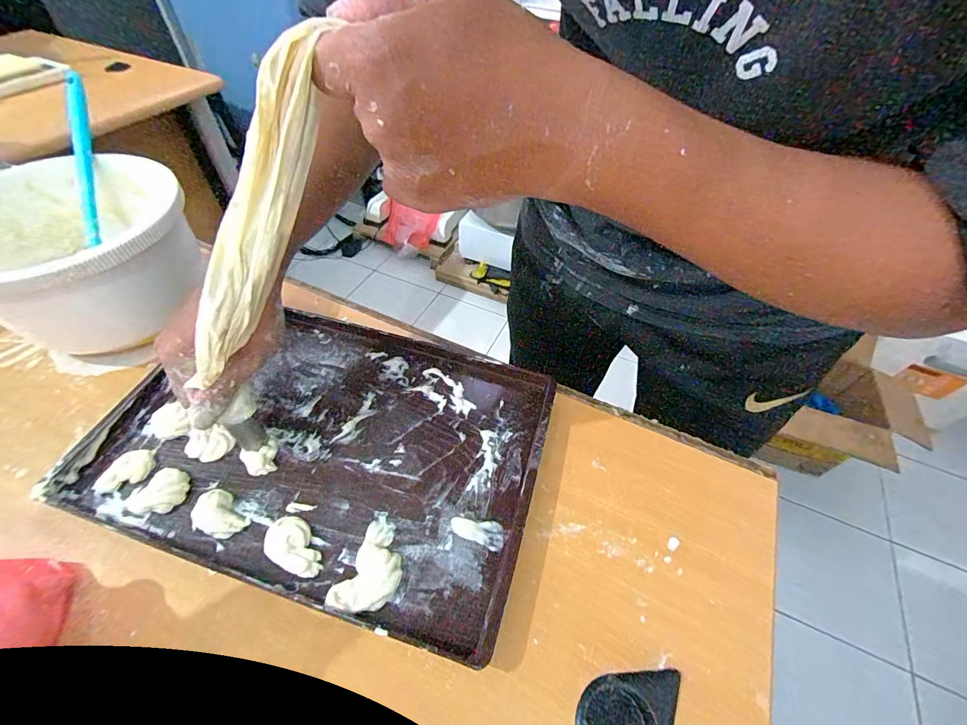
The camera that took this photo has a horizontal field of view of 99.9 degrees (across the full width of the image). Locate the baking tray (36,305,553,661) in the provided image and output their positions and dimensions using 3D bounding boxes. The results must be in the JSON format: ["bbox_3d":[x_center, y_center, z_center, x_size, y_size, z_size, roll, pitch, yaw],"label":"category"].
[{"bbox_3d":[-0.136,0.064,0.366,0.362,0.017,0.246,15,52,10],"label":"baking tray"}]

